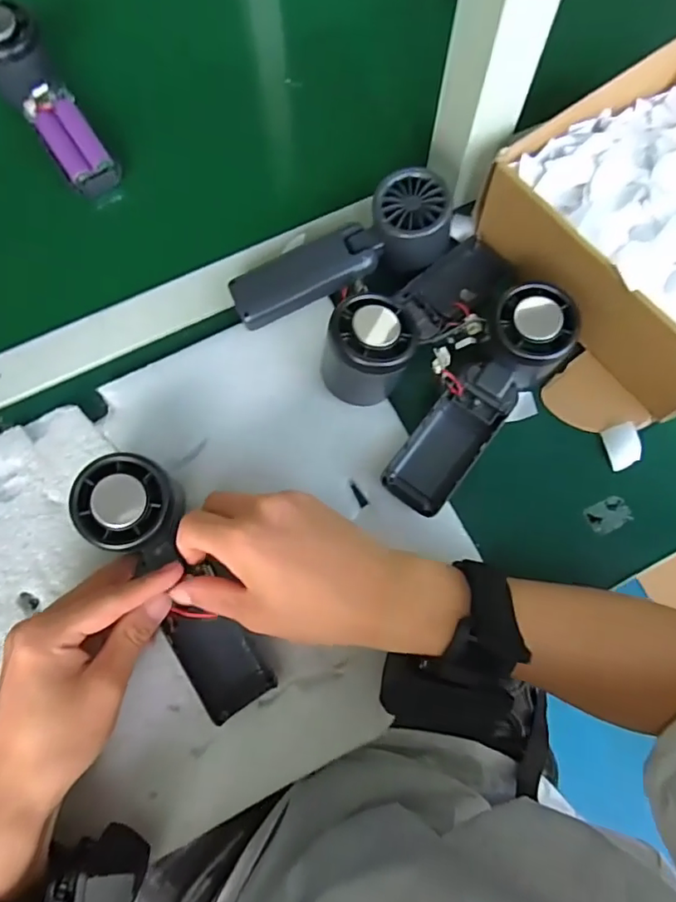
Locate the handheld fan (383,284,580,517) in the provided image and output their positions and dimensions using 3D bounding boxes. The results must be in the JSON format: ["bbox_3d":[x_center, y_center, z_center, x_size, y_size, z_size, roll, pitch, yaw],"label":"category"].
[{"bbox_3d":[0.089,-0.036,0.363,0.060,0.042,0.161,38,91,10],"label":"handheld fan"}]

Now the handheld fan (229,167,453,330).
[{"bbox_3d":[0.003,-0.139,0.392,0.163,0.044,0.052,-25,75,7],"label":"handheld fan"}]

